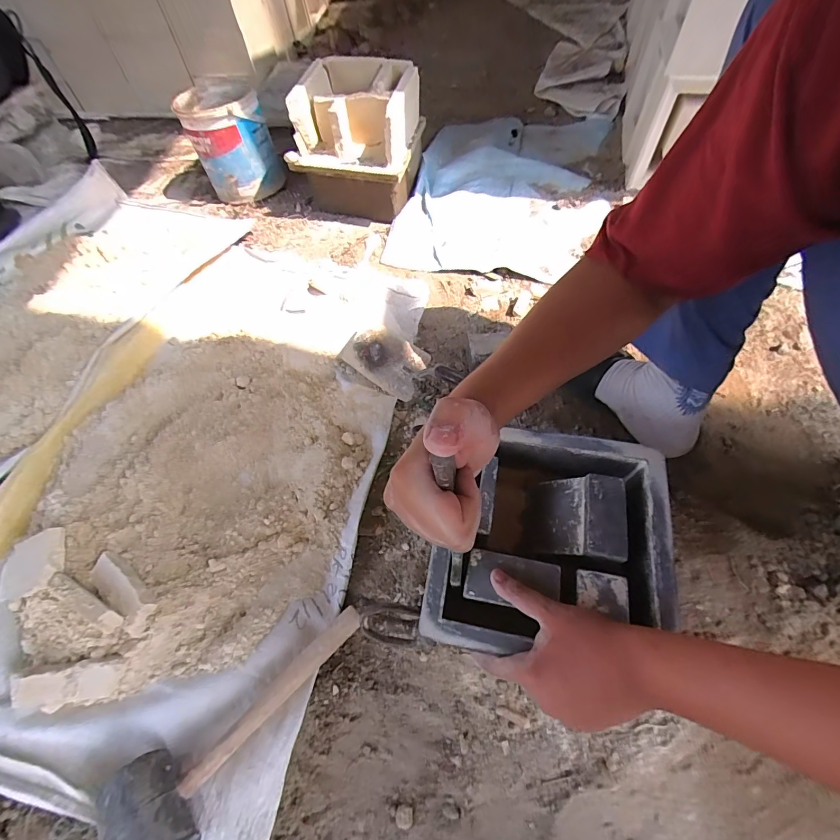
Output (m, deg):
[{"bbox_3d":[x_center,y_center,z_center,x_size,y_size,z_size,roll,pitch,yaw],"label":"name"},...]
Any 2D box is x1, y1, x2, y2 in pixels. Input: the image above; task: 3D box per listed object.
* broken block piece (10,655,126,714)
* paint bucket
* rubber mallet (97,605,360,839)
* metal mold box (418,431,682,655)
[{"bbox_3d":[-0.385,0.292,0.438,0.117,0.033,0.040,-12,58,-2],"label":"broken block piece"},{"bbox_3d":[-0.428,-0.634,0.910,0.170,0.180,0.177,-22,61,-11],"label":"paint bucket"},{"bbox_3d":[-0.164,0.326,0.414,0.278,0.076,0.106,-32,63,-16],"label":"rubber mallet"},{"bbox_3d":[0.141,0.139,0.455,0.238,0.096,0.239,9,61,7],"label":"metal mold box"}]

